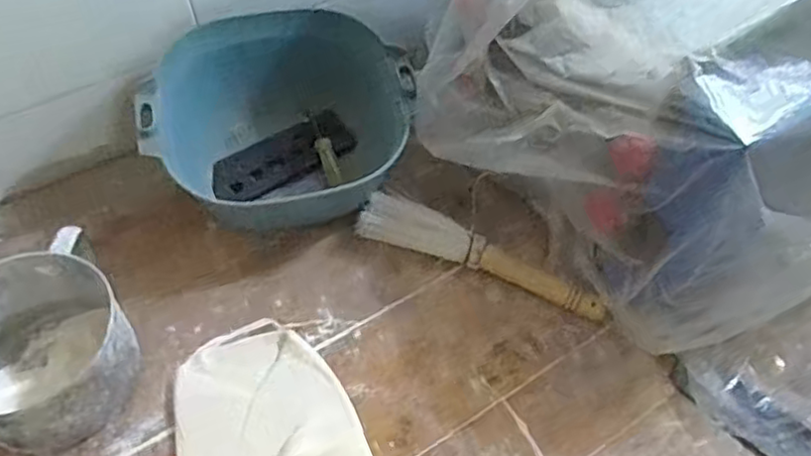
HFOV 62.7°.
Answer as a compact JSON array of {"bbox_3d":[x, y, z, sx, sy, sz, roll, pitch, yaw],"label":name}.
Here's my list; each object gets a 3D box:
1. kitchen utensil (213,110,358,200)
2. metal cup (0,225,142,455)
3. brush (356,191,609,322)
[{"bbox_3d":[-0.135,-0.079,0.731,0.157,0.029,0.057,-25,62,-18],"label":"kitchen utensil"},{"bbox_3d":[-0.307,0.104,0.557,0.141,0.079,0.146,1,57,-2],"label":"metal cup"},{"bbox_3d":[0.075,0.025,0.654,0.248,0.034,0.040,21,59,10],"label":"brush"}]

